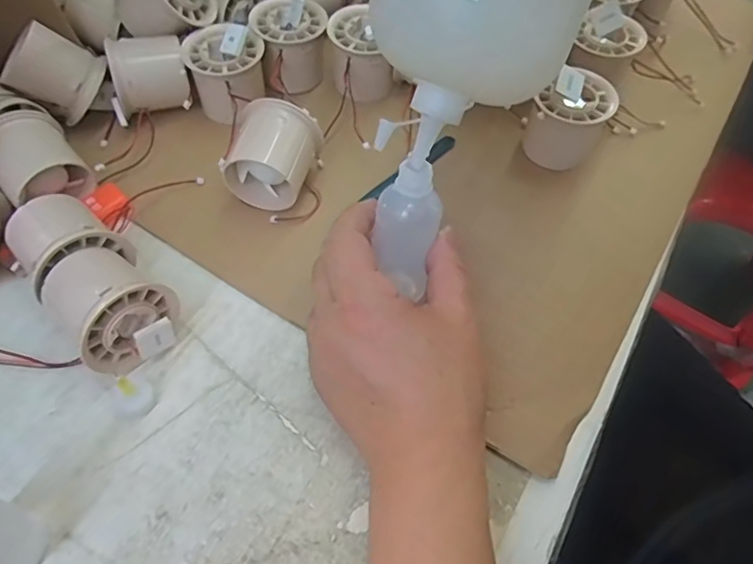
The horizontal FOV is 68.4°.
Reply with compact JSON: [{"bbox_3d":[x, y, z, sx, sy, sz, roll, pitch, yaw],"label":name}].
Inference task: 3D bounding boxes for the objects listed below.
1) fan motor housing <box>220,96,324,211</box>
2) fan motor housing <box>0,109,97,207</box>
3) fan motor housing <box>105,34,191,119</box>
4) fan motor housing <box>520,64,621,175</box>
[{"bbox_3d":[-0.068,-0.081,0.362,0.053,0.052,0.050,15,60,6],"label":"fan motor housing"},{"bbox_3d":[-0.219,-0.074,0.354,0.052,0.047,0.050,-36,67,-21],"label":"fan motor housing"},{"bbox_3d":[-0.162,-0.148,0.403,0.049,0.046,0.051,-12,61,-9],"label":"fan motor housing"},{"bbox_3d":[0.135,-0.115,0.388,0.049,0.059,0.053,1,60,-2],"label":"fan motor housing"}]

